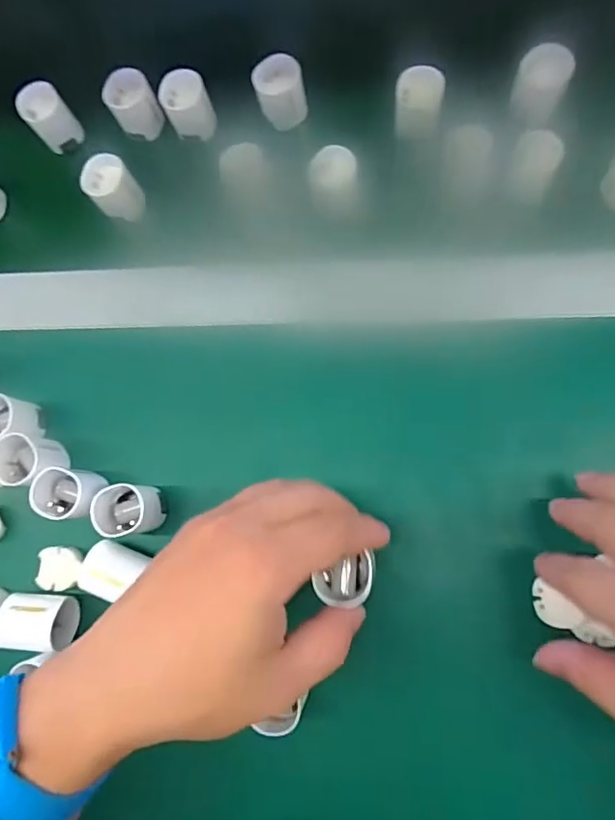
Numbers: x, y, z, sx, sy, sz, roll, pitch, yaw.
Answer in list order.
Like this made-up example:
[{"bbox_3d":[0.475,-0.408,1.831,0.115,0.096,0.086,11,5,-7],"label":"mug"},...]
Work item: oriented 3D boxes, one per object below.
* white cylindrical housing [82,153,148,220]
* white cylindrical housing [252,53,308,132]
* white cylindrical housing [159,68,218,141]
[{"bbox_3d":[-0.131,-0.149,0.368,0.030,0.030,0.035,-36,81,-6],"label":"white cylindrical housing"},{"bbox_3d":[-0.018,-0.212,0.363,0.030,0.033,0.030,0,79,1],"label":"white cylindrical housing"},{"bbox_3d":[-0.082,-0.209,0.369,0.028,0.032,0.035,-27,80,-4],"label":"white cylindrical housing"}]

